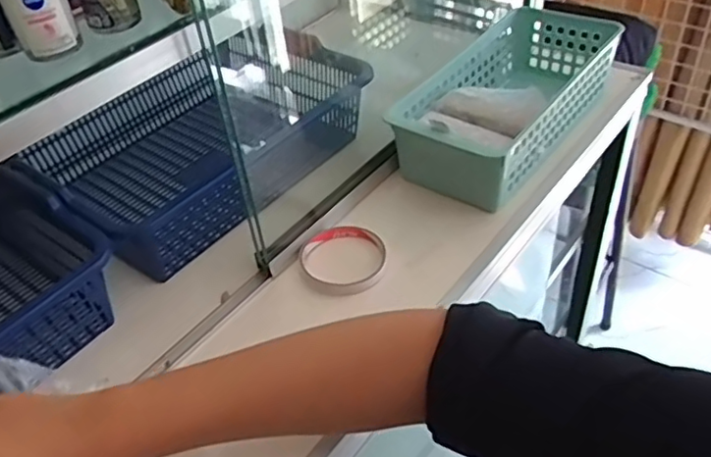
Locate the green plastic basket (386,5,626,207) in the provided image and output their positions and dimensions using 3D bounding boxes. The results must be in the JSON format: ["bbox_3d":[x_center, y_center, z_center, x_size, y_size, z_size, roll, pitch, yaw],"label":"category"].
[{"bbox_3d":[0.171,-0.150,0.708,0.139,0.078,0.315,26,51,29],"label":"green plastic basket"}]

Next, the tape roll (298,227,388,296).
[{"bbox_3d":[-0.012,0.029,0.592,0.082,0.011,0.082,-3,43,2],"label":"tape roll"}]

